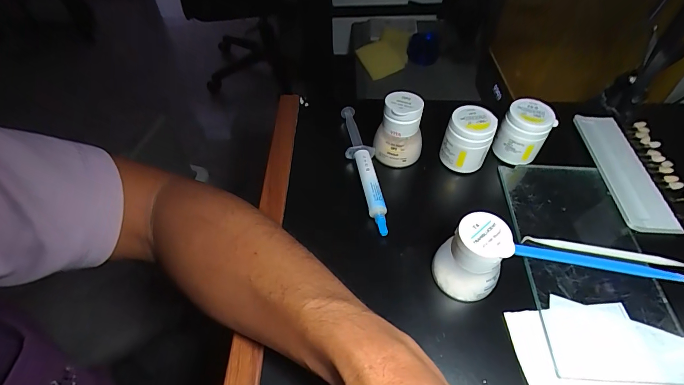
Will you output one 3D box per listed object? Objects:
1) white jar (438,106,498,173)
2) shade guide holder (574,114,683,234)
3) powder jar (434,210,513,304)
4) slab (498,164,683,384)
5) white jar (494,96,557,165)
[{"bbox_3d":[0.122,-0.049,0.359,0.043,0.057,0.037,18,54,15],"label":"white jar"},{"bbox_3d":[0.283,-0.026,0.370,0.050,0.006,0.149,1,52,2],"label":"shade guide holder"},{"bbox_3d":[0.096,0.048,0.276,0.046,0.061,0.042,-2,52,0],"label":"powder jar"},{"bbox_3d":[0.203,0.051,0.310,0.104,0.010,0.195,3,52,4],"label":"slab"},{"bbox_3d":[0.181,-0.058,0.367,0.044,0.057,0.039,23,55,18],"label":"white jar"}]

